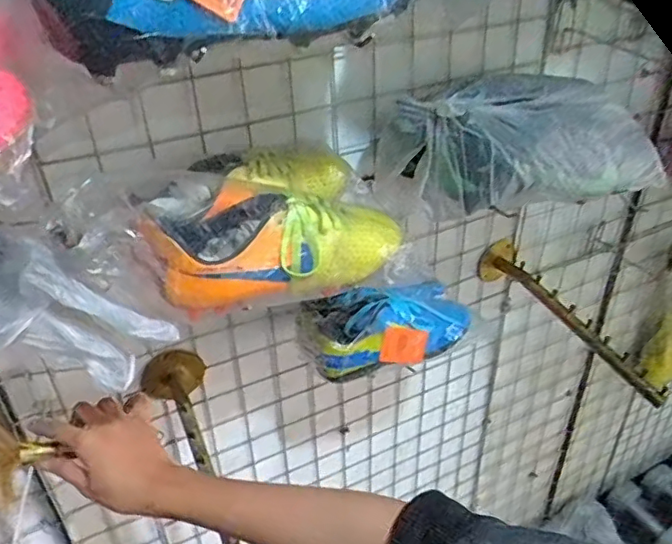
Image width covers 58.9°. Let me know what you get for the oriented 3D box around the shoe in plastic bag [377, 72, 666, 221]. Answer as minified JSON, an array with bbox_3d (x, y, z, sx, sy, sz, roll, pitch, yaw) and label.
[{"bbox_3d":[0.214,-0.145,0.637,0.293,0.107,0.129,-10,35,-12],"label":"shoe in plastic bag"}]

